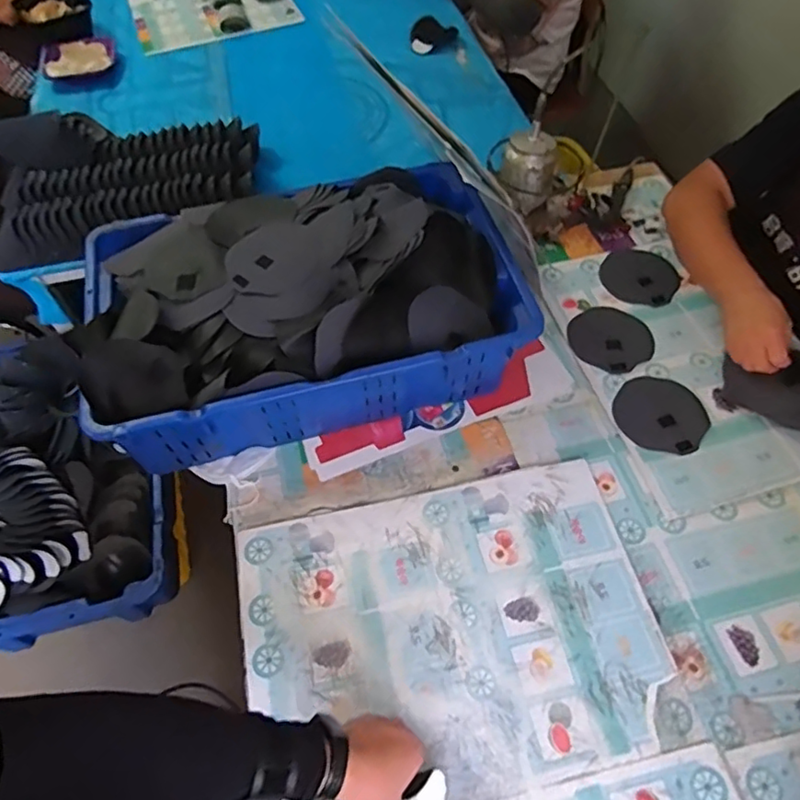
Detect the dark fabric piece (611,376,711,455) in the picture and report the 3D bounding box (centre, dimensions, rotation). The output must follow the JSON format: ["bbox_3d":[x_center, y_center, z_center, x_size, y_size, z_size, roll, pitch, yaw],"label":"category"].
[{"bbox_3d":[0.422,0.022,0.955,0.139,0.005,0.145,-1,54,1],"label":"dark fabric piece"}]

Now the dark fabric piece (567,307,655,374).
[{"bbox_3d":[0.373,-0.109,1.045,0.142,0.007,0.138,0,57,1],"label":"dark fabric piece"}]

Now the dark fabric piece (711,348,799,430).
[{"bbox_3d":[0.599,-0.011,0.929,0.161,0.069,0.135,1,57,2],"label":"dark fabric piece"}]

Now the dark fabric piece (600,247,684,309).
[{"bbox_3d":[0.458,-0.236,1.124,0.142,0.008,0.147,0,57,1],"label":"dark fabric piece"}]

